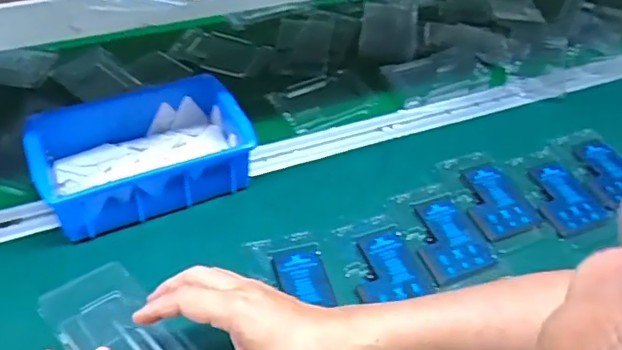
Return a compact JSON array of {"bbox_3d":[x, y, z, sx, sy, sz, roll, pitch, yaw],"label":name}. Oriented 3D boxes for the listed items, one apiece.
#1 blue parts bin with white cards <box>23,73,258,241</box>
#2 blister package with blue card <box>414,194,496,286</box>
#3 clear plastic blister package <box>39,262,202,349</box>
[{"bbox_3d":[-0.174,-0.028,0.595,0.203,0.059,0.143,-17,51,-21],"label":"blue parts bin with white cards"},{"bbox_3d":[0.135,0.061,0.570,0.066,0.004,0.090,-11,50,-16],"label":"blister package with blue card"},{"bbox_3d":[-0.138,0.139,0.455,0.156,0.024,0.075,46,57,9],"label":"clear plastic blister package"}]

